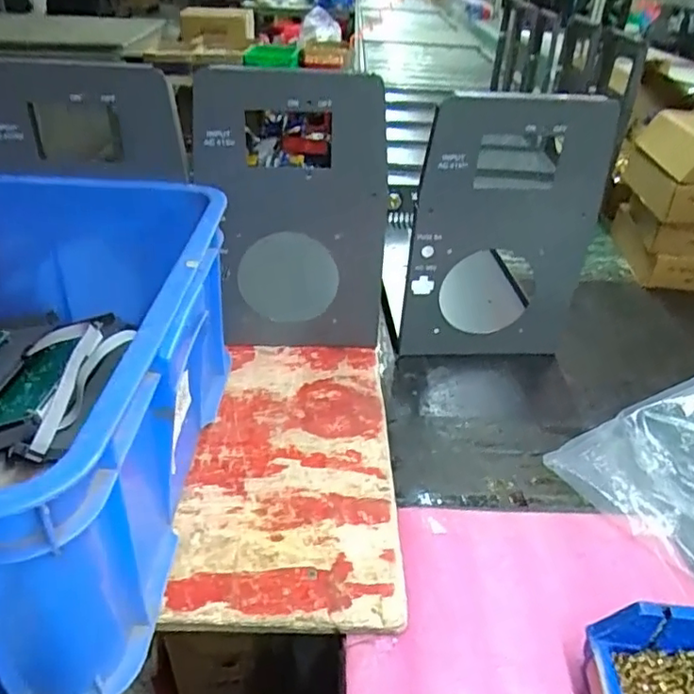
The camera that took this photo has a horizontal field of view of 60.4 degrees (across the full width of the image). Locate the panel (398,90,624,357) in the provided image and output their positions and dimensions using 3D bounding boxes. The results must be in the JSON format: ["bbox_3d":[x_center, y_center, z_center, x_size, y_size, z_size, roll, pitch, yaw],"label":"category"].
[{"bbox_3d":[0.173,-0.119,0.664,0.196,0.299,0.033,-5,35,-10],"label":"panel"}]

